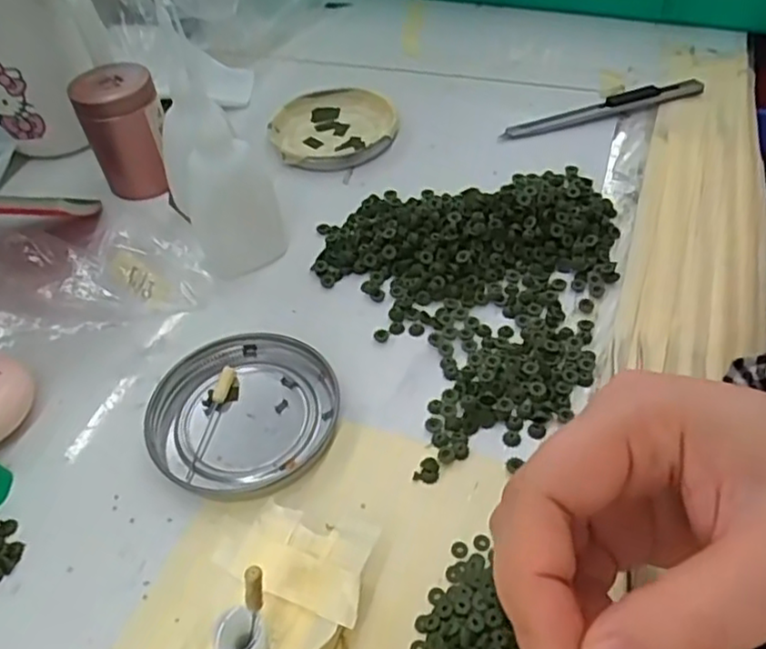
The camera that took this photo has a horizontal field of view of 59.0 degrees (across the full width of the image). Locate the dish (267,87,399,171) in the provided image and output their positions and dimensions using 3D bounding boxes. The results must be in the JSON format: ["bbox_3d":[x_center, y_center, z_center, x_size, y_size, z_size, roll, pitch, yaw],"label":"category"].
[{"bbox_3d":[-0.032,-0.127,0.433,0.079,0.008,0.083,-2,48,3],"label":"dish"}]

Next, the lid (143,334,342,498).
[{"bbox_3d":[-0.059,0.036,0.288,0.078,0.009,0.073,-2,48,3],"label":"lid"}]

